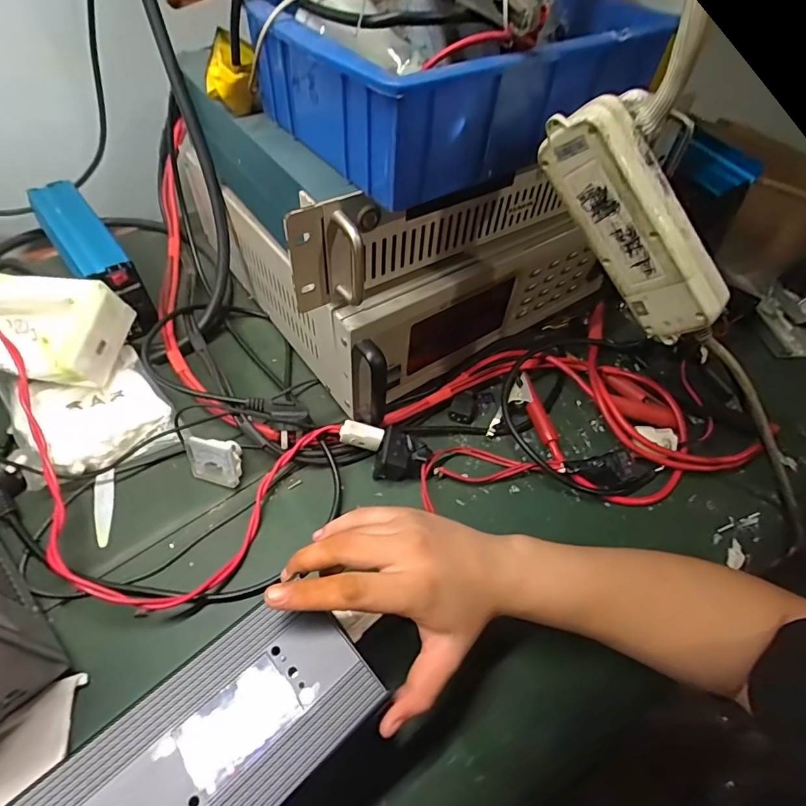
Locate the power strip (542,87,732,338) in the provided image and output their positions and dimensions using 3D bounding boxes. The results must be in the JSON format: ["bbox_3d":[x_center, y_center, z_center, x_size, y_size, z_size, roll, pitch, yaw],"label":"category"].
[{"bbox_3d":[0.160,-0.121,0.334,0.171,0.061,0.027,50,55,-16],"label":"power strip"}]

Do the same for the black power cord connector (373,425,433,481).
[{"bbox_3d":[0.000,0.054,0.451,0.045,0.041,0.039,16,53,8],"label":"black power cord connector"}]

